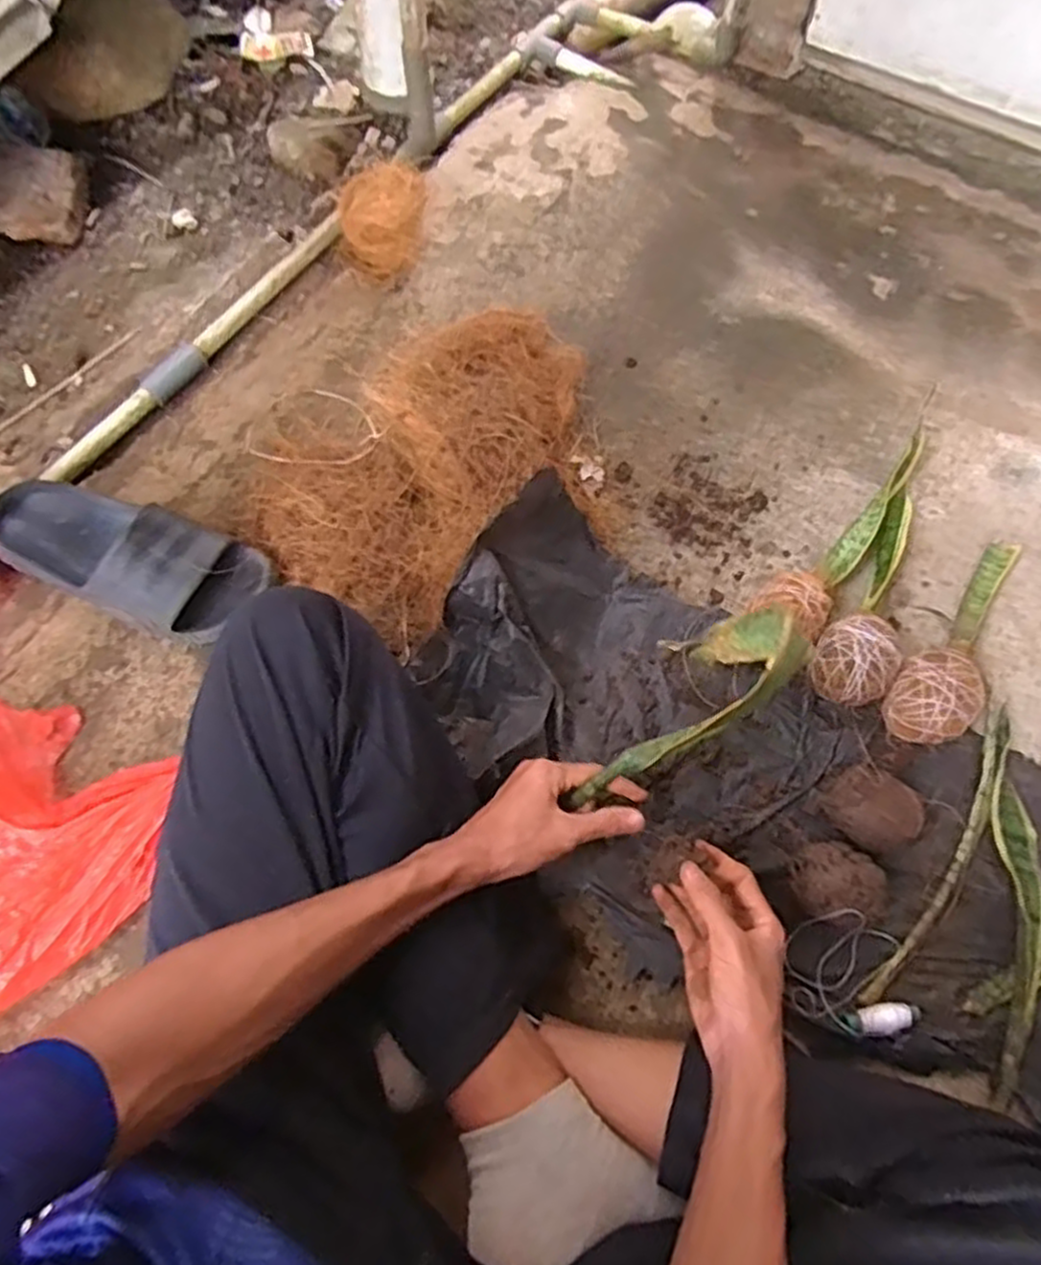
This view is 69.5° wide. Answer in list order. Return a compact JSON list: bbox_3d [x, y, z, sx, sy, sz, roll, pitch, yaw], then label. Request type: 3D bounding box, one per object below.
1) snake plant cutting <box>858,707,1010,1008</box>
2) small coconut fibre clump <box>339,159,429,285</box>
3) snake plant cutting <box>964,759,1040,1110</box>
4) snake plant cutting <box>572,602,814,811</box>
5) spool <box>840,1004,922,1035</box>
[{"bbox_3d":[0.353,0.184,0.620,0.028,0.017,0.283,34,70,13],"label":"snake plant cutting"},{"bbox_3d":[-0.151,-0.458,0.841,0.098,0.100,0.082,-16,68,-8],"label":"small coconut fibre clump"},{"bbox_3d":[0.409,0.243,0.593,0.125,0.023,0.241,30,69,11],"label":"snake plant cutting"},{"bbox_3d":[0.133,0.046,0.569,0.090,0.097,0.224,39,53,14],"label":"snake plant cutting"},{"bbox_3d":[0.273,0.291,0.566,0.065,0.015,0.017,-5,67,-3],"label":"spool"}]

